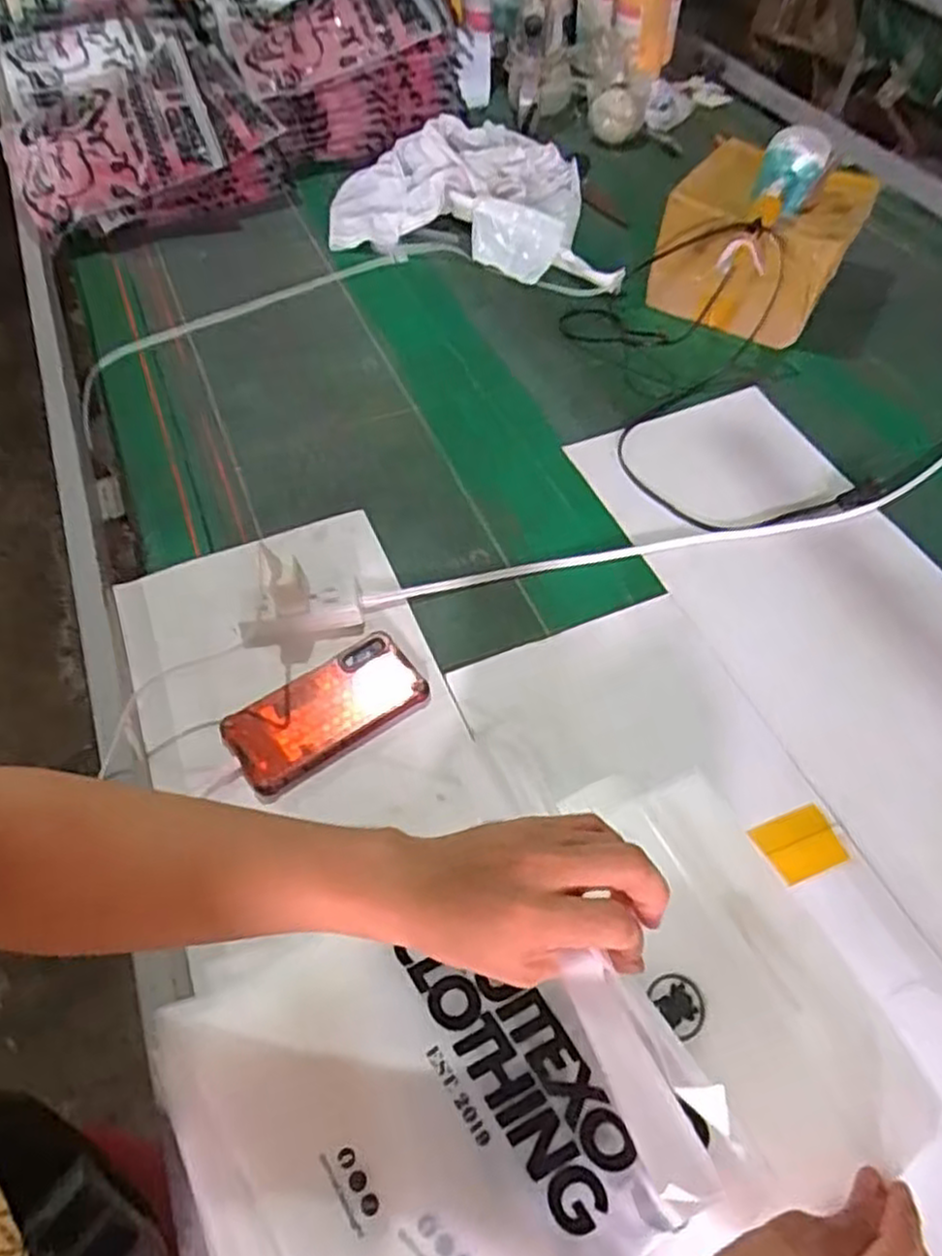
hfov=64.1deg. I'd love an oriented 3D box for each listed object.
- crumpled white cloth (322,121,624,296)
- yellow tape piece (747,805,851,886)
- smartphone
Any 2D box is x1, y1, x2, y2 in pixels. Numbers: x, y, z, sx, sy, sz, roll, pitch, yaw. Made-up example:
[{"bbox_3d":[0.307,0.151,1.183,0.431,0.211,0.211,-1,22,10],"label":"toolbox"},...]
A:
[{"bbox_3d":[0.029,-0.670,1.138,0.453,0.083,0.384,14,56,12],"label":"crumpled white cloth"},{"bbox_3d":[0.250,0.164,0.572,0.060,0.004,0.046,-18,55,-11],"label":"yellow tape piece"},{"bbox_3d":[-0.121,0.070,0.643,0.165,0.014,0.082,-31,59,-19],"label":"smartphone"}]

